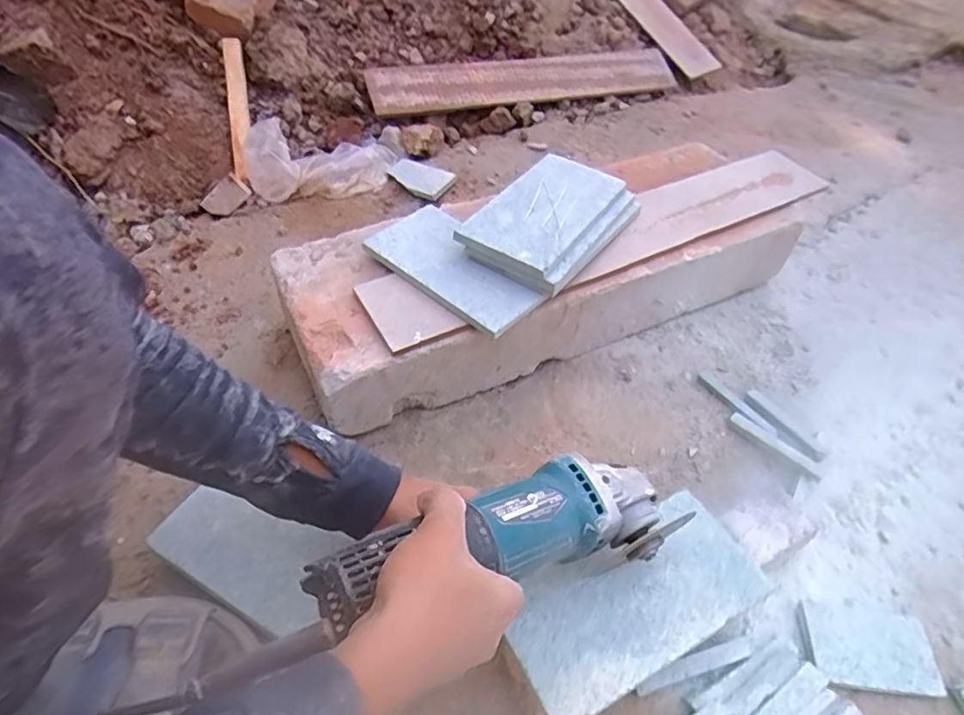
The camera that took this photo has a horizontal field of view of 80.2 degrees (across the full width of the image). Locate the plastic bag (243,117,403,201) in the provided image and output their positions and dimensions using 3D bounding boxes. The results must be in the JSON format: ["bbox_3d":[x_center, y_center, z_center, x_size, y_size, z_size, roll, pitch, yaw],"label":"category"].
[{"bbox_3d":[-0.233,-0.310,0.874,0.242,0.063,0.130,-16,51,-18],"label":"plastic bag"}]

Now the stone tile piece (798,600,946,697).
[{"bbox_3d":[0.314,0.236,0.467,0.105,0.017,0.065,5,48,-1],"label":"stone tile piece"}]

